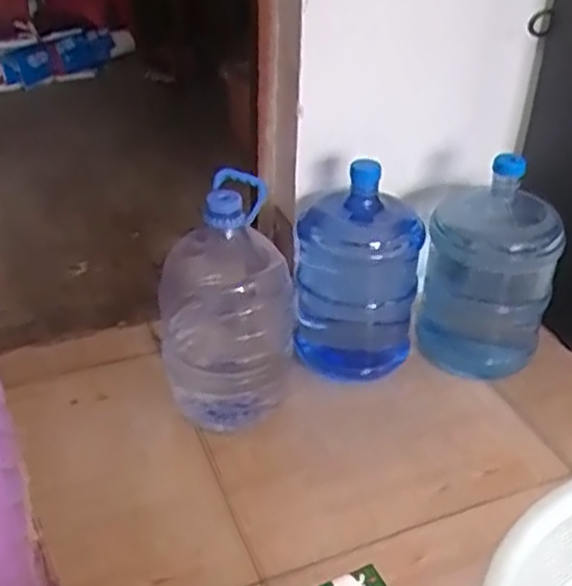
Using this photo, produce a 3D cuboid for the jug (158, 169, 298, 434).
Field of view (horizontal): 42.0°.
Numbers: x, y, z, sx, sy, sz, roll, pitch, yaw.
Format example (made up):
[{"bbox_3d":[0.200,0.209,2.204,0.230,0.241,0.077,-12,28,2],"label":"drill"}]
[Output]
[{"bbox_3d":[-0.107,0.022,1.319,0.198,0.422,0.214,-13,37,-20],"label":"jug"}]

